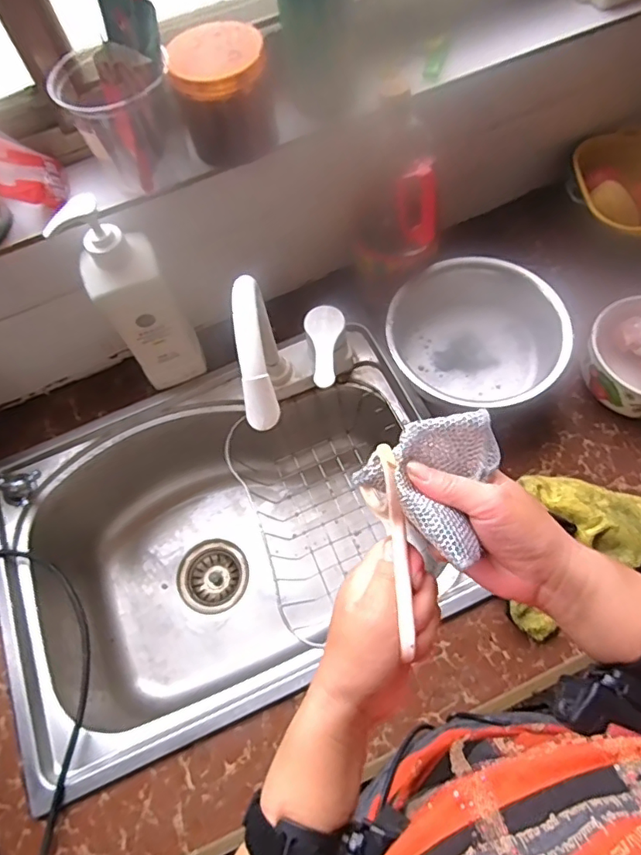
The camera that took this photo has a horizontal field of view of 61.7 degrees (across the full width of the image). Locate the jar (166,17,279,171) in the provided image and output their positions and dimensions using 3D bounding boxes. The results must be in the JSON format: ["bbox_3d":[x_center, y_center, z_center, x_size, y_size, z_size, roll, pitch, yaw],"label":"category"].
[{"bbox_3d":[-0.101,-0.350,0.565,0.091,0.088,0.091,-2,65,4],"label":"jar"}]

